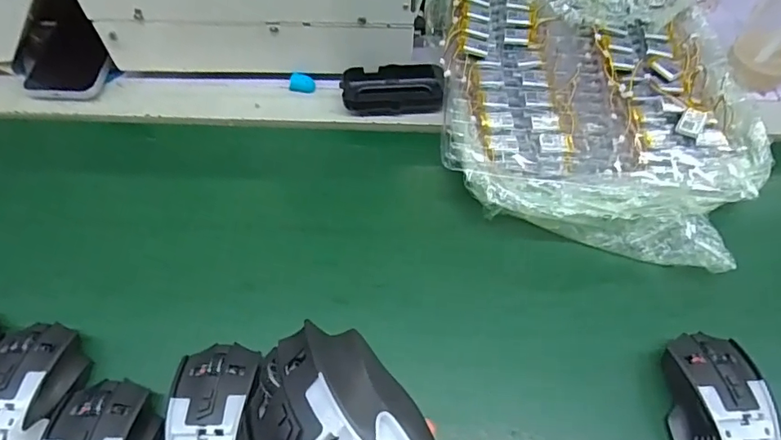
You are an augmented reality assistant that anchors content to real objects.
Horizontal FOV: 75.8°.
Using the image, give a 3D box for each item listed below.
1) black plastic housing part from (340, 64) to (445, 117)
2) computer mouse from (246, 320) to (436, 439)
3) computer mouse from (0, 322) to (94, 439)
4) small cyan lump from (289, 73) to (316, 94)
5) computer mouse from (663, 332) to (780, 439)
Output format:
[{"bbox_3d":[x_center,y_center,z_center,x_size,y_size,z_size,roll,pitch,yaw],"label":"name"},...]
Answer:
[{"bbox_3d":[0.004,-0.136,0.526,0.103,0.031,0.056,-4,57,1],"label":"black plastic housing part"},{"bbox_3d":[-0.023,0.094,0.219,0.068,0.031,0.111,-37,62,-19],"label":"computer mouse"},{"bbox_3d":[-0.265,0.130,0.362,0.066,0.035,0.112,-7,57,0],"label":"computer mouse"},{"bbox_3d":[-0.095,-0.147,0.540,0.026,0.017,0.012,2,57,6],"label":"small cyan lump"},{"bbox_3d":[0.242,0.140,0.366,0.065,0.040,0.111,-3,57,2],"label":"computer mouse"}]

